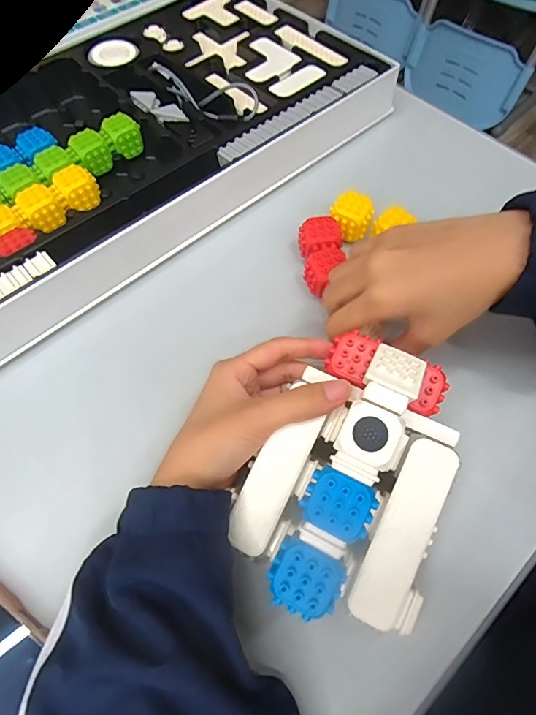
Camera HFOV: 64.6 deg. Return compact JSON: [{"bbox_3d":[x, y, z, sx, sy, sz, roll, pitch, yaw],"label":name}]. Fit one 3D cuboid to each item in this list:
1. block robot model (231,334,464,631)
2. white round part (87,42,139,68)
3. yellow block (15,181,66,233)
[{"bbox_3d":[0.051,0.063,0.245,0.111,0.067,0.157,21,64,11],"label":"block robot model"},{"bbox_3d":[-0.174,-0.342,0.480,0.055,0.009,0.043,-17,76,-12],"label":"white round part"},{"bbox_3d":[-0.209,-0.138,0.390,0.030,0.025,0.038,-34,67,-16],"label":"yellow block"}]

